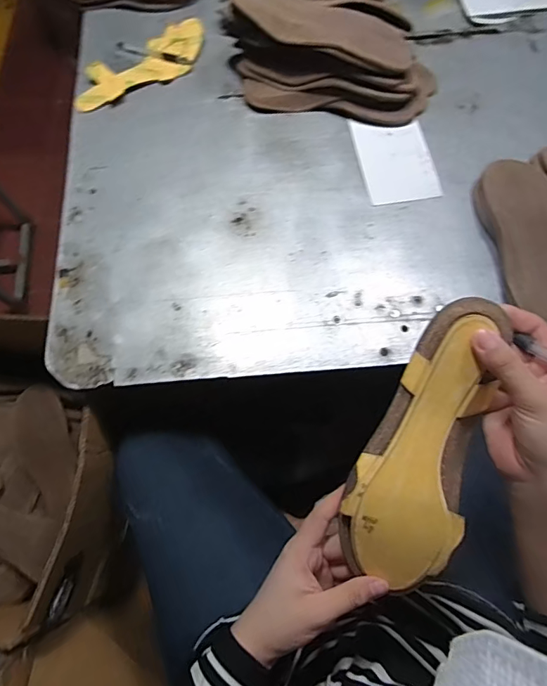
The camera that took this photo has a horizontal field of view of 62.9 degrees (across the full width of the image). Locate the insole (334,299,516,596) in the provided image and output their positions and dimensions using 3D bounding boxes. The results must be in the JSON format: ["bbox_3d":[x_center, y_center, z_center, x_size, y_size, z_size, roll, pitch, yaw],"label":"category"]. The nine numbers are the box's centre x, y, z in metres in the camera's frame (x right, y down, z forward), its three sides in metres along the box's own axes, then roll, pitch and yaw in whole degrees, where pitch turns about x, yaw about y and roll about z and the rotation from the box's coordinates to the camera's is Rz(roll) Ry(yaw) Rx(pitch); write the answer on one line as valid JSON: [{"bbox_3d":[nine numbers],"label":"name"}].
[{"bbox_3d":[0.115,0.078,0.341,0.086,0.028,0.222,17,97,7],"label":"insole"}]

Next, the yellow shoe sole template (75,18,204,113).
[{"bbox_3d":[-0.210,-0.439,0.709,0.235,0.018,0.091,-39,75,-11],"label":"yellow shoe sole template"}]

